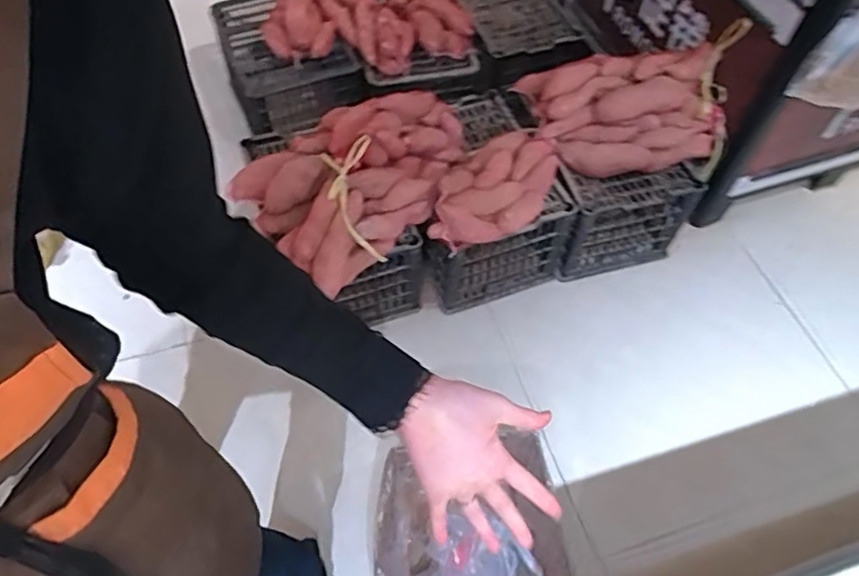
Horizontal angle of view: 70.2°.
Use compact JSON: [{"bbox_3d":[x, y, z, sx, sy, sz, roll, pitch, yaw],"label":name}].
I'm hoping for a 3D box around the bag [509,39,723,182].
[{"bbox_3d":[0.508,-0.470,1.613,0.512,0.224,0.286,10,57,4],"label":"bag"}]

